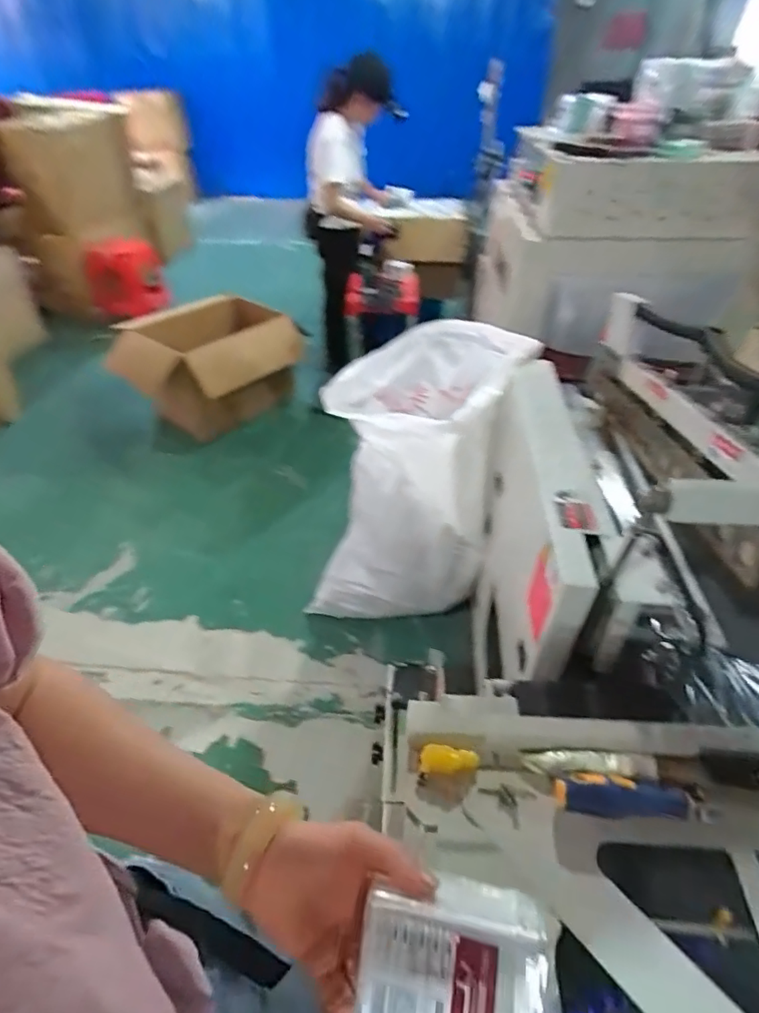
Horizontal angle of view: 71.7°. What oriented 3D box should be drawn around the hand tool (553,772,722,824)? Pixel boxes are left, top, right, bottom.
[{"bbox_3d":[0.218,0.248,0.448,0.132,0.026,0.031,1,41,1],"label":"hand tool"}]

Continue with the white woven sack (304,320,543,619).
[{"bbox_3d":[0.093,-0.050,1.391,0.431,0.730,0.386,16,43,18],"label":"white woven sack"}]

